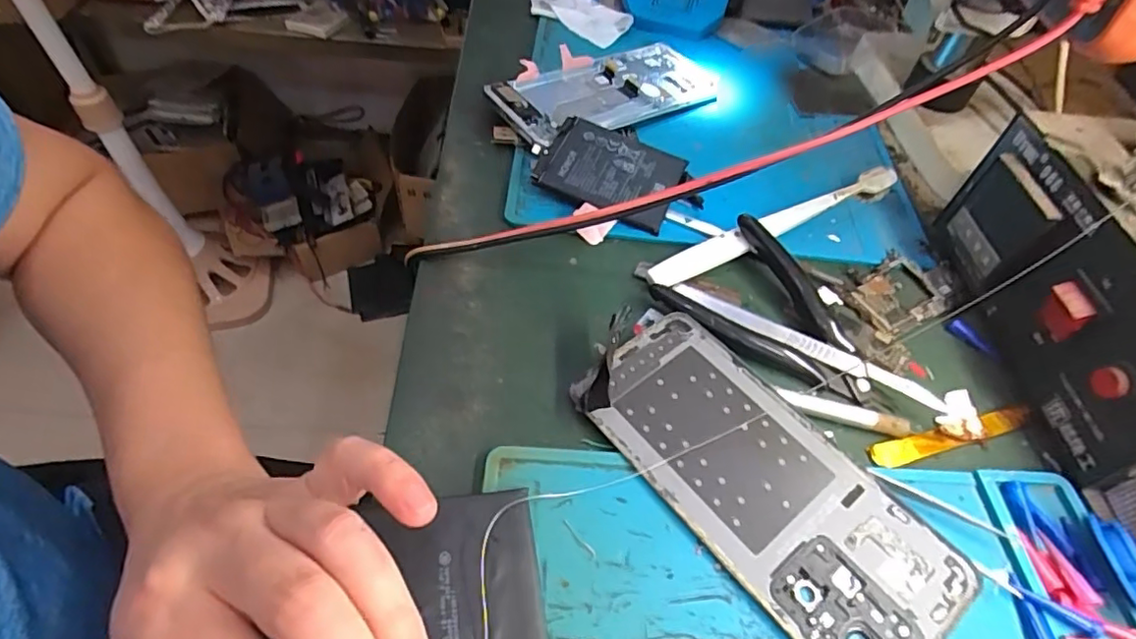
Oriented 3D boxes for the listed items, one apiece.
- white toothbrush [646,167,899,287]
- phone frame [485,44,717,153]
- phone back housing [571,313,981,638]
[{"bbox_3d":[0.122,-0.055,0.331,0.176,0.019,0.017,-22,56,-21],"label":"white toothbrush"},{"bbox_3d":[0.030,-0.158,0.409,0.162,0.015,0.072,-26,57,-23],"label":"phone frame"},{"bbox_3d":[0.075,0.063,0.237,0.072,0.009,0.158,-31,59,-26],"label":"phone back housing"}]

